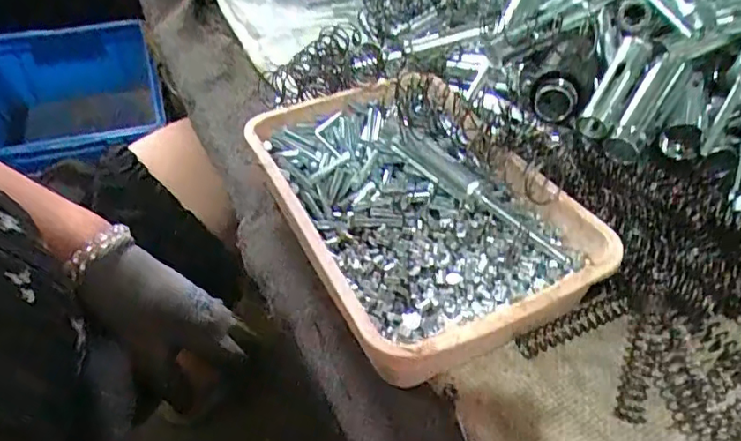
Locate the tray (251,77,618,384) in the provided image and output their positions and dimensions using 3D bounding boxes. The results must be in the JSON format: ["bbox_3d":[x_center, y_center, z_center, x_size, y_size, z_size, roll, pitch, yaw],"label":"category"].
[{"bbox_3d":[0.020,-0.009,0.334,0.139,0.046,0.209,-23,48,-21],"label":"tray"}]

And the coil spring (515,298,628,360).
[{"bbox_3d":[0.103,0.055,0.298,0.063,0.011,0.010,-19,47,-18],"label":"coil spring"}]

